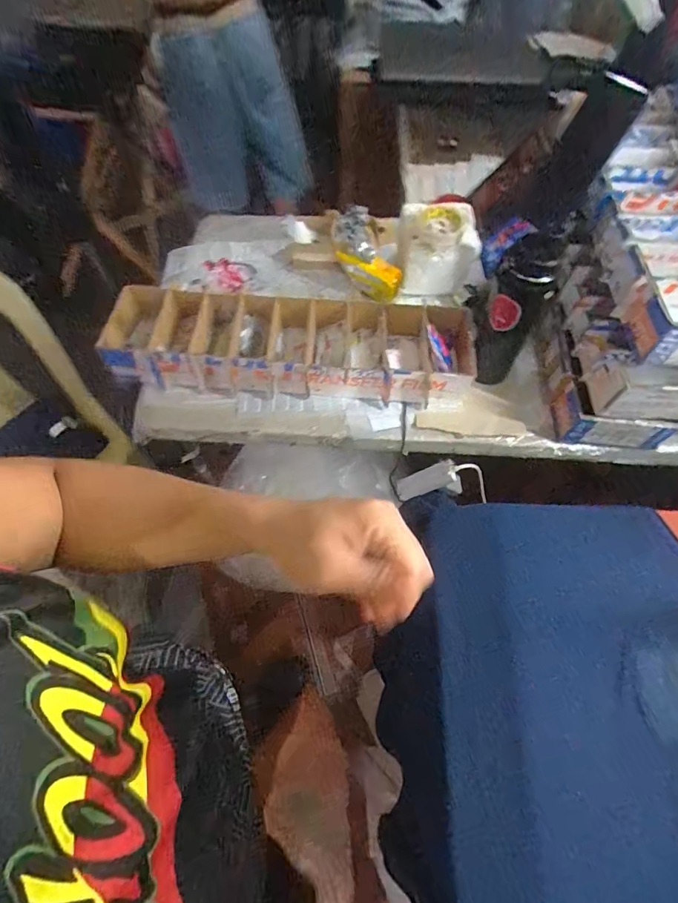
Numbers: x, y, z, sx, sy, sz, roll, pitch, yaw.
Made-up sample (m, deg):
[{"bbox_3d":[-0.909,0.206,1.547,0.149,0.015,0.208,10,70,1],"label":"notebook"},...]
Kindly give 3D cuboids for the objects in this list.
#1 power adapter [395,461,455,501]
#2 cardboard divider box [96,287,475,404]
[{"bbox_3d":[0.162,0.057,0.818,0.116,0.019,0.047,-26,57,27],"label":"power adapter"},{"bbox_3d":[-0.093,-0.182,0.780,0.640,0.089,0.195,4,61,1],"label":"cardboard divider box"}]

